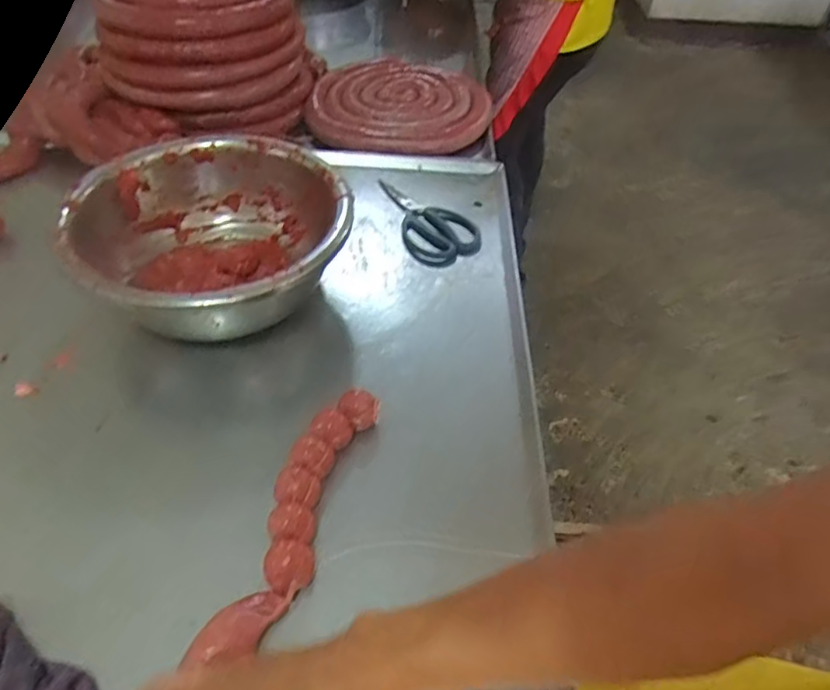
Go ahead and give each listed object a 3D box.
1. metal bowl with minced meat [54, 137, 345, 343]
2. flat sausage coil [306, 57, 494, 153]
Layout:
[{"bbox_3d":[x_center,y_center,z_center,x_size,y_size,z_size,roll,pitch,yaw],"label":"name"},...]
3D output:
[{"bbox_3d":[-0.213,-0.107,0.639,0.267,0.104,0.270,2,48,-2],"label":"metal bowl with minced meat"},{"bbox_3d":[-0.031,-0.402,0.965,0.275,0.045,0.269,2,48,-2],"label":"flat sausage coil"}]

